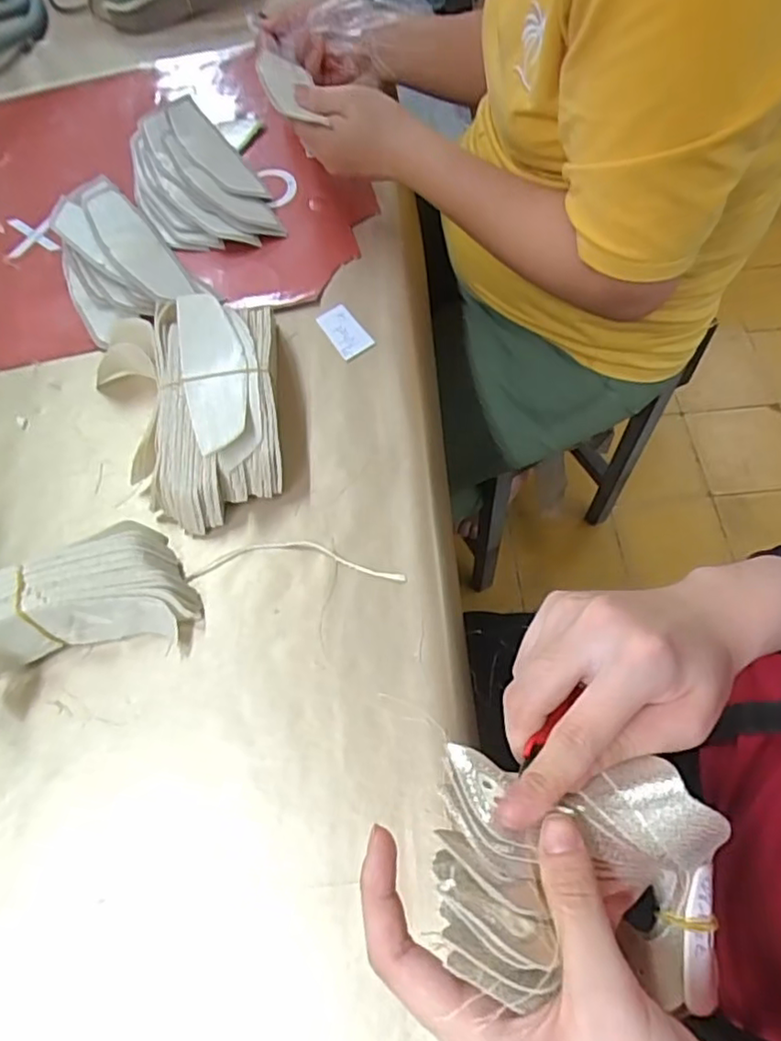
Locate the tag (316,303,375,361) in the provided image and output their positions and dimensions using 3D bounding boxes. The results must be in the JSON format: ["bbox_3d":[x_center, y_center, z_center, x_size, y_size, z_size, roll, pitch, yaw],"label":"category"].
[{"bbox_3d":[-0.038,-0.158,0.536,0.029,0.004,0.055,-32,67,-5],"label":"tag"}]

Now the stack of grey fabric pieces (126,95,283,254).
[{"bbox_3d":[-0.191,-0.328,0.613,0.107,0.023,0.216,-28,65,-11],"label":"stack of grey fabric pieces"}]

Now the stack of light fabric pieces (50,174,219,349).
[{"bbox_3d":[-0.251,-0.236,0.570,0.101,0.029,0.172,-36,67,-15],"label":"stack of light fabric pieces"}]

